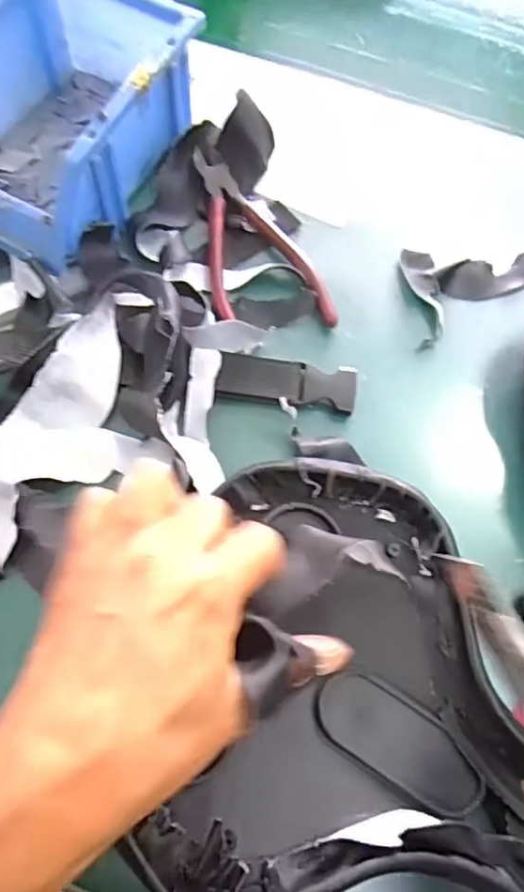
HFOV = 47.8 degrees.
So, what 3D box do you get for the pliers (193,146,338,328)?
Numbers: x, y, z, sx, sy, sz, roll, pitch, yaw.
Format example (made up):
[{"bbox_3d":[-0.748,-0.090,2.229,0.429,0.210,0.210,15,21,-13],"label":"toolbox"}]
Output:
[{"bbox_3d":[-0.003,-0.139,0.389,0.072,0.021,0.140,-9,69,-8],"label":"pliers"}]

